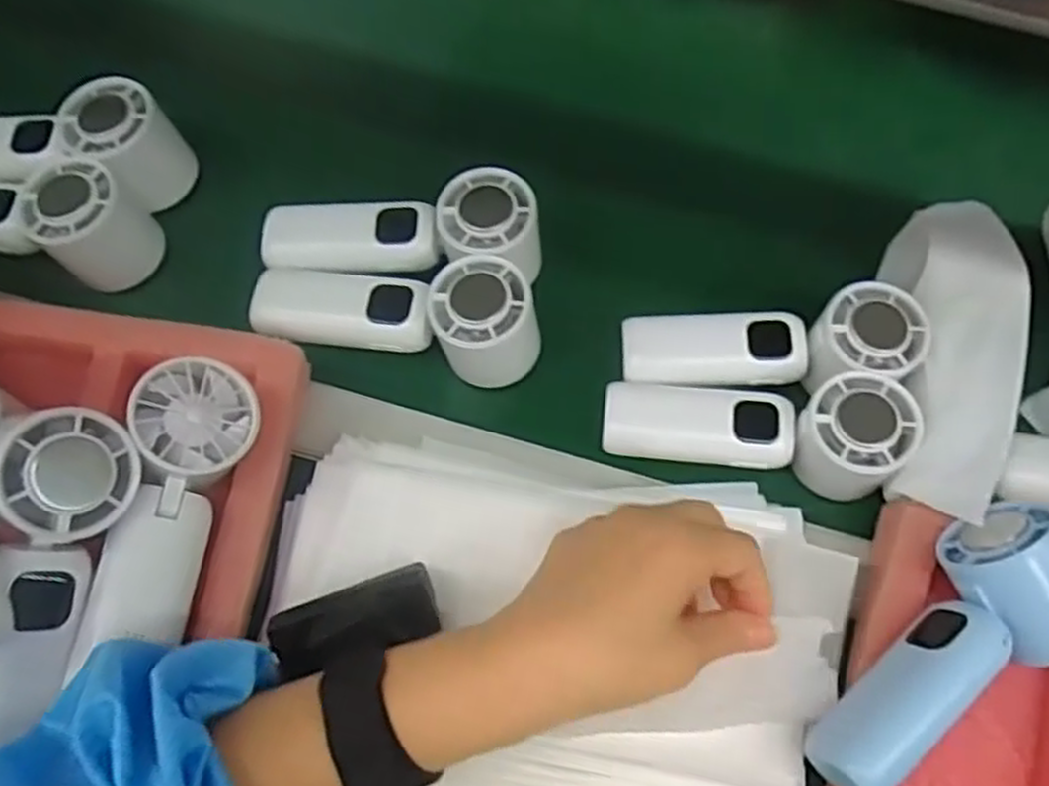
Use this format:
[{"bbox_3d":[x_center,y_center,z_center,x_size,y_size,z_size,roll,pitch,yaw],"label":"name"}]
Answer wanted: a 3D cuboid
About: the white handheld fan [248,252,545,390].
[{"bbox_3d":[-0.071,-0.046,0.428,0.156,0.057,0.049,10,69,1],"label":"white handheld fan"}]

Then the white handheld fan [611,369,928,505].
[{"bbox_3d":[0.122,0.020,0.420,0.152,0.038,0.051,3,68,14],"label":"white handheld fan"}]

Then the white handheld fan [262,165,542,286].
[{"bbox_3d":[-0.070,-0.091,0.441,0.156,0.048,0.055,3,69,-2],"label":"white handheld fan"}]

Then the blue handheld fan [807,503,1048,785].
[{"bbox_3d":[0.183,0.111,0.351,0.149,0.047,0.070,-25,72,-12],"label":"blue handheld fan"}]

